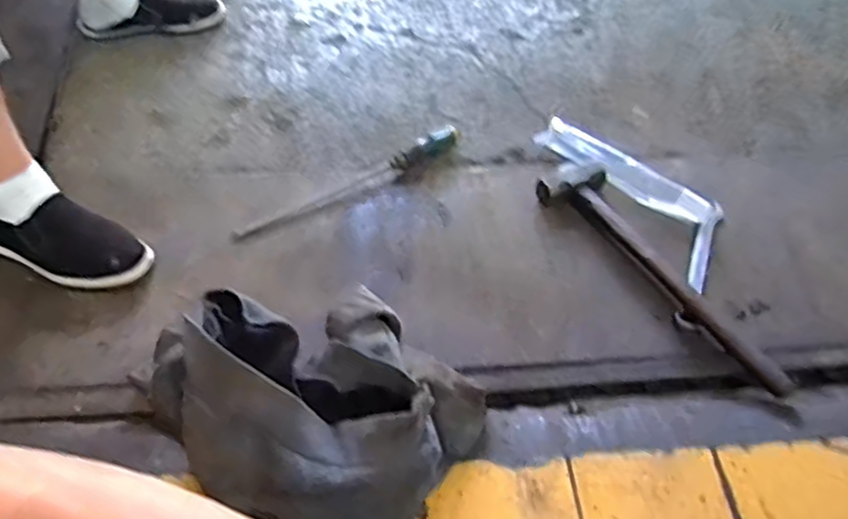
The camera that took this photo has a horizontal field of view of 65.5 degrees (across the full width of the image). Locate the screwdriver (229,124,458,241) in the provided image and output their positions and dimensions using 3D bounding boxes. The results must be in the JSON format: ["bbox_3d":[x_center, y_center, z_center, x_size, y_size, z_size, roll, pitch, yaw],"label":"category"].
[{"bbox_3d":[-0.105,-0.120,0.986,0.378,0.027,0.042,-24,56,-19],"label":"screwdriver"}]

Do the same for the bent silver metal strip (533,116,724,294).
[{"bbox_3d":[0.320,-0.109,0.984,0.131,0.027,0.360,-25,56,-19],"label":"bent silver metal strip"}]

